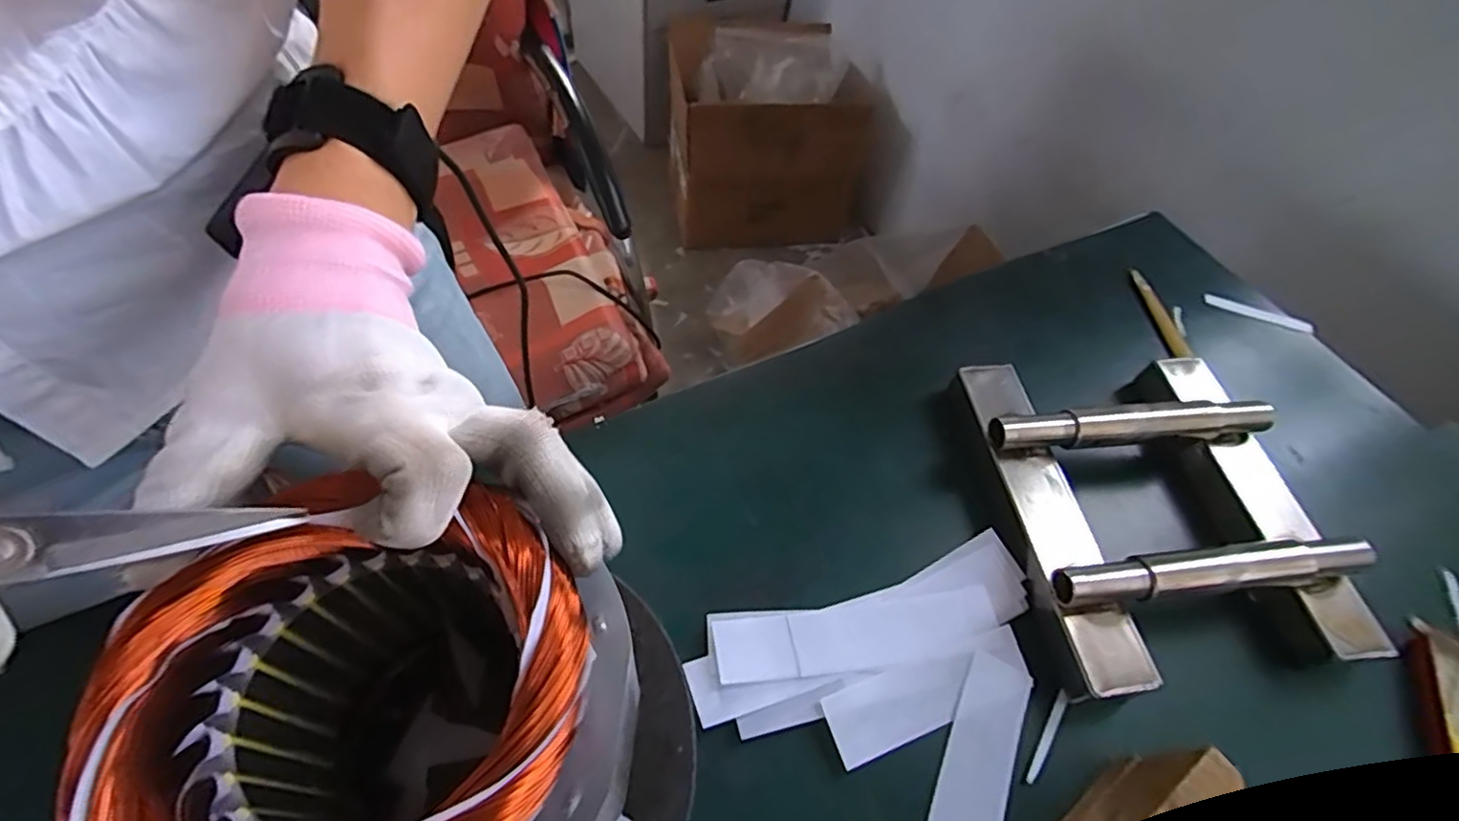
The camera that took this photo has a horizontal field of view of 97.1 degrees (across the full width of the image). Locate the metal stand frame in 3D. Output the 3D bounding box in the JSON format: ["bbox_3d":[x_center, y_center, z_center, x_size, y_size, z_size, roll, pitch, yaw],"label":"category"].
[{"bbox_3d":[0.251,0.051,0.381,0.185,0.050,0.199,-3,57,-9],"label":"metal stand frame"}]

